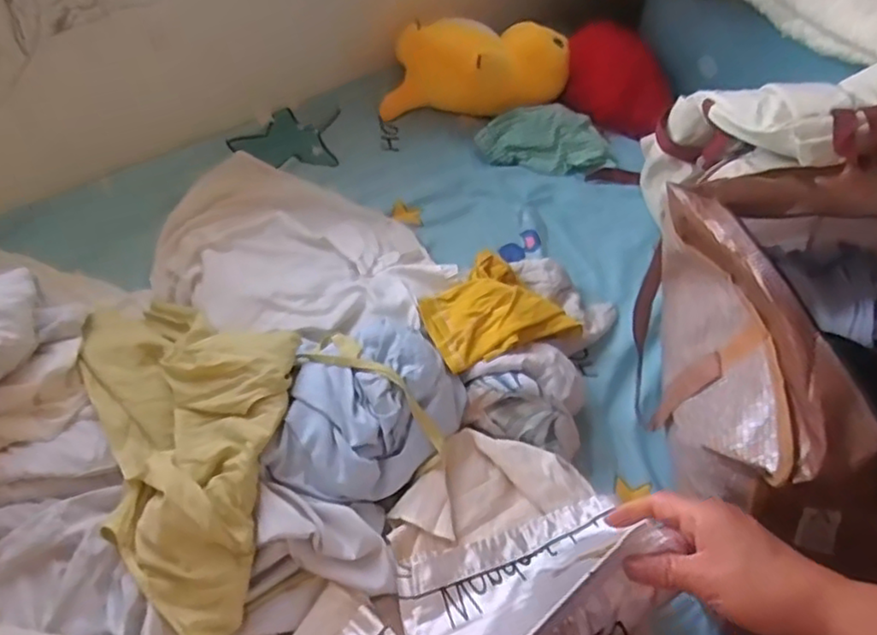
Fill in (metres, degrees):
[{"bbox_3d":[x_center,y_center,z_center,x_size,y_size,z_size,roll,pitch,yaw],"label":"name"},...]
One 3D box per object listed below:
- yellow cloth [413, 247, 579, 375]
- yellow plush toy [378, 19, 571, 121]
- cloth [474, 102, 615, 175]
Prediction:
[{"bbox_3d":[0.065,-0.010,0.915,0.204,0.080,0.166,-24,58,-21],"label":"yellow cloth"},{"bbox_3d":[0.071,-0.456,1.220,0.341,0.153,0.114,0,52,-5],"label":"yellow plush toy"},{"bbox_3d":[0.196,-0.328,1.192,0.241,0.050,0.149,14,53,6],"label":"cloth"}]

